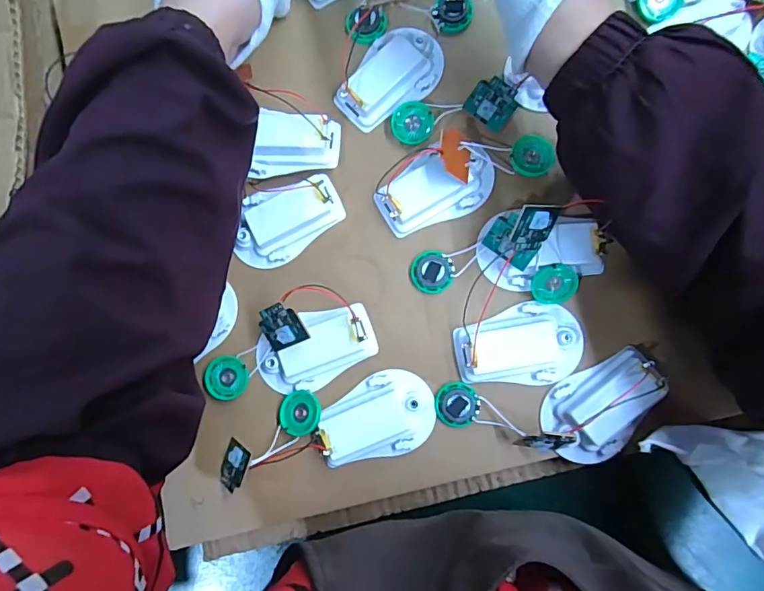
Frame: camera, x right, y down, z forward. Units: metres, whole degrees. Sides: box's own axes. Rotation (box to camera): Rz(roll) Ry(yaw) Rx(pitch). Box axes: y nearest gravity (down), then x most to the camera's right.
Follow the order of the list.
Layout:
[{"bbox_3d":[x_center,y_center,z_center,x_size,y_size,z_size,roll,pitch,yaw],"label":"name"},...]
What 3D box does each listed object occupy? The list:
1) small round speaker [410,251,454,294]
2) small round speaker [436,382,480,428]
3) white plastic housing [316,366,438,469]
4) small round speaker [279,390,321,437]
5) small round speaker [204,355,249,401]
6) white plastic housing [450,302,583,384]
[{"bbox_3d":[0.033,-0.015,0.323,0.028,0.007,0.028,0,92,9],"label":"small round speaker"},{"bbox_3d":[0.049,0.072,0.315,0.027,0.009,0.027,0,92,9],"label":"small round speaker"},{"bbox_3d":[-0.002,0.079,0.313,0.071,0.022,0.053,-18,89,9],"label":"white plastic housing"},{"bbox_3d":[-0.053,0.078,0.320,0.029,0.008,0.029,-6,71,19],"label":"small round speaker"},{"bbox_3d":[-0.103,0.055,0.326,0.028,0.007,0.029,0,92,9],"label":"small round speaker"},{"bbox_3d":[0.088,0.033,0.312,0.080,0.025,0.050,-8,91,9],"label":"white plastic housing"}]

